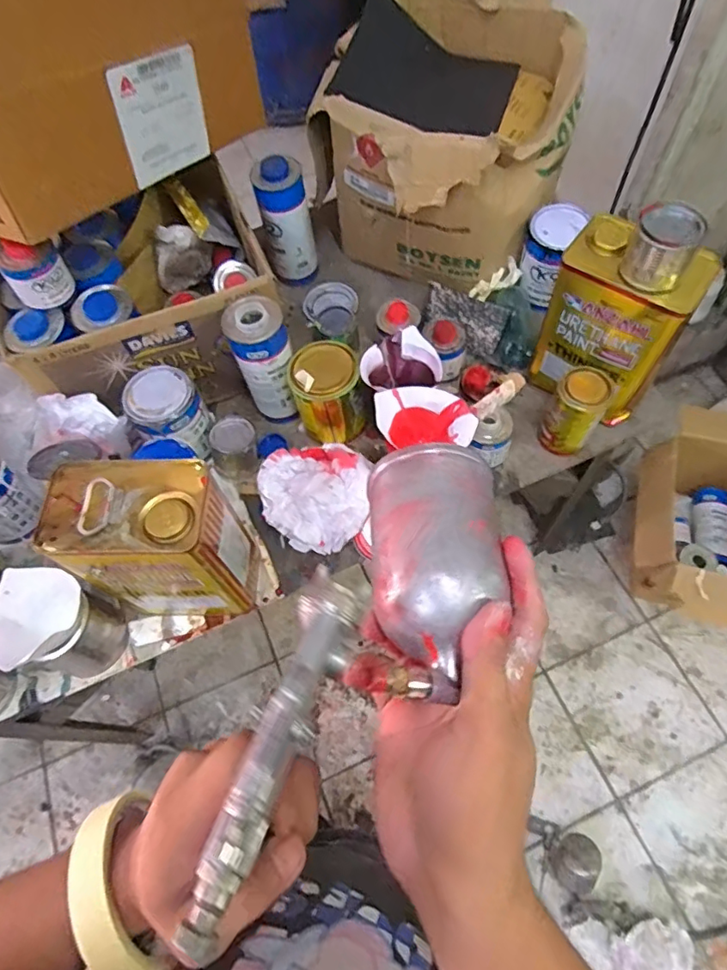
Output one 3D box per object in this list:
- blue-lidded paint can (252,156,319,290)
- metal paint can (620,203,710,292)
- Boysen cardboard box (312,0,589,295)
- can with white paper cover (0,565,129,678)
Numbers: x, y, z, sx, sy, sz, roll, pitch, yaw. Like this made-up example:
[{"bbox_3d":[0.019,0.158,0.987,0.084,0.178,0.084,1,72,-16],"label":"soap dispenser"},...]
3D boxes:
[{"bbox_3d":[-0.140,-0.463,0.967,0.089,0.230,0.084,-2,63,3],"label":"blue-lidded paint can"},{"bbox_3d":[0.350,-0.280,0.635,0.071,0.072,0.064,22,67,14],"label":"metal paint can"},{"bbox_3d":[0.135,-0.577,0.933,0.395,0.271,0.412,13,65,10],"label":"Boysen cardboard box"},{"bbox_3d":[-0.383,0.172,0.677,0.112,0.150,0.115,0,69,1],"label":"can with white paper cover"}]

